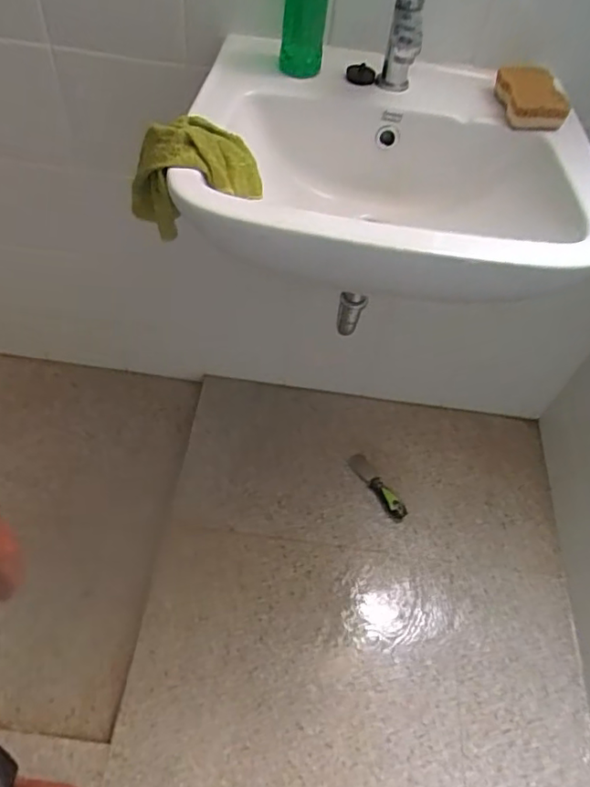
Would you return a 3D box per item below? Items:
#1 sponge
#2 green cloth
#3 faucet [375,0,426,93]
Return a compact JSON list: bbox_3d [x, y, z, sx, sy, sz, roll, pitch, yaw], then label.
[{"bbox_3d":[0.306,-0.390,0.750,0.075,0.038,0.105,-1,54,-5],"label":"sponge"},{"bbox_3d":[-0.115,-0.240,0.654,0.153,0.125,0.074,-3,55,-9],"label":"green cloth"},{"bbox_3d":[0.126,-0.417,0.699,0.045,0.132,0.121,11,54,4],"label":"faucet"}]

